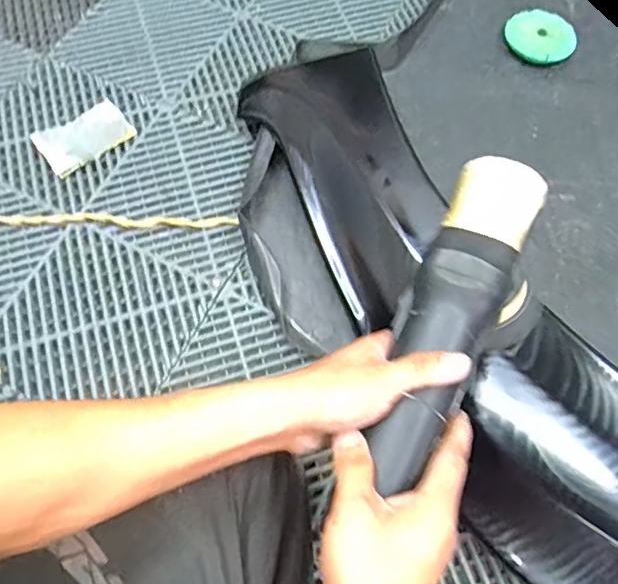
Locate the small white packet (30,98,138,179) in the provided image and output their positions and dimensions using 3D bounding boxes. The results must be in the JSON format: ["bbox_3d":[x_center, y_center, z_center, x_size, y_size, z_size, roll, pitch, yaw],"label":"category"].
[{"bbox_3d":[-0.284,-0.198,0.713,0.110,0.018,0.078,-37,70,-15],"label":"small white packet"}]

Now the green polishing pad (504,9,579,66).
[{"bbox_3d":[0.325,-0.358,0.792,0.081,0.014,0.092,-30,73,-2],"label":"green polishing pad"}]

